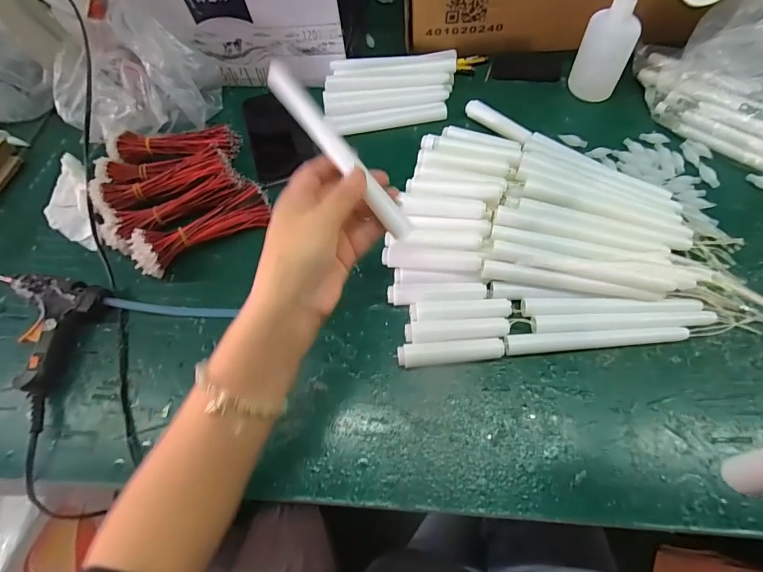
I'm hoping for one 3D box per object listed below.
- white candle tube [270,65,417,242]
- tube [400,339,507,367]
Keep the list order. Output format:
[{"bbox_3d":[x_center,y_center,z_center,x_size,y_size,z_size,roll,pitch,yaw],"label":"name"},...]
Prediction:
[{"bbox_3d":[-0.028,-0.096,0.283,0.016,0.011,0.148,-41,95,-14],"label":"white candle tube"},{"bbox_3d":[0.059,0.057,0.341,0.088,0.017,0.019,-6,62,1],"label":"tube"}]

